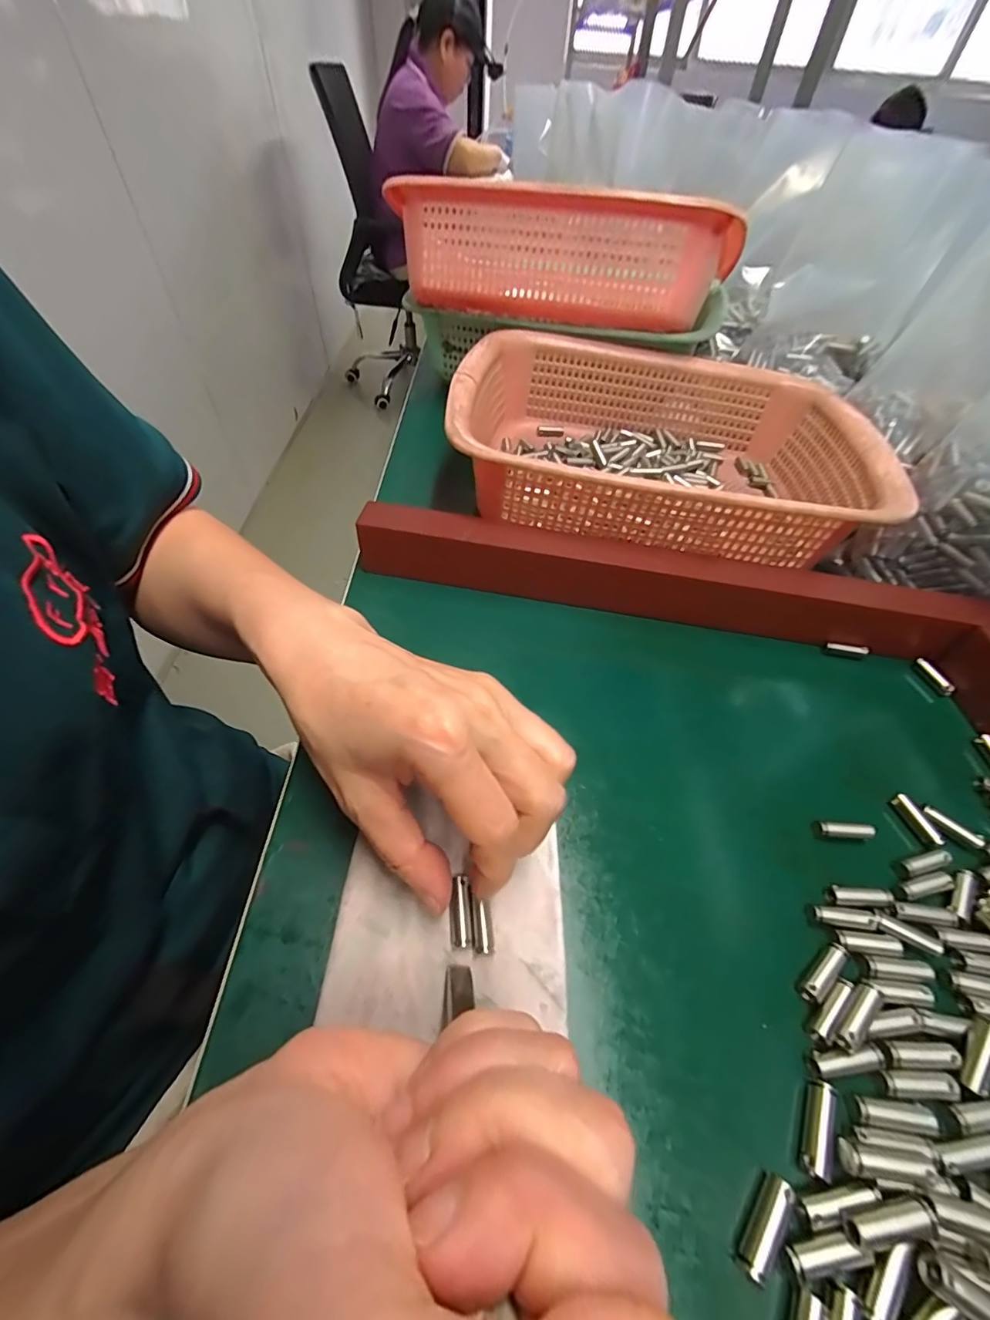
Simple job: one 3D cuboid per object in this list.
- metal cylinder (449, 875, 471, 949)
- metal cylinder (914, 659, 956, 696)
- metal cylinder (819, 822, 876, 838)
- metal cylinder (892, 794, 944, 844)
[{"bbox_3d":[-0.013,0.097,0.183,0.007,0.005,0.024,-2,60,-6],"label":"metal cylinder"},{"bbox_3d":[0.267,0.010,0.288,0.008,0.008,0.026,-15,53,-15],"label":"metal cylinder"},{"bbox_3d":[0.163,0.079,0.220,0.025,0.005,0.005,4,51,-1],"label":"metal cylinder"},{"bbox_3d":[0.202,0.076,0.227,0.006,0.006,0.024,-11,53,-13],"label":"metal cylinder"}]

